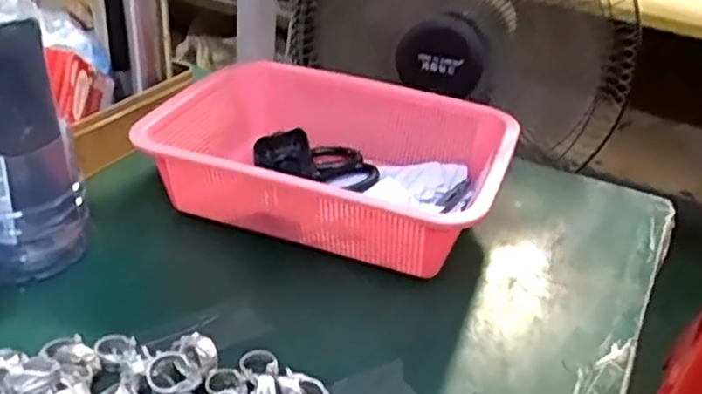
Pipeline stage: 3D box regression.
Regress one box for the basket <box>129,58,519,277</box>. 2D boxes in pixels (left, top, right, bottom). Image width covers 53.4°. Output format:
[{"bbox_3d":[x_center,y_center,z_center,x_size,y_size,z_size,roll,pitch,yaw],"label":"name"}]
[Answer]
[{"bbox_3d":[-0.016,-0.032,0.626,0.290,0.092,0.185,14,31,16],"label":"basket"}]

